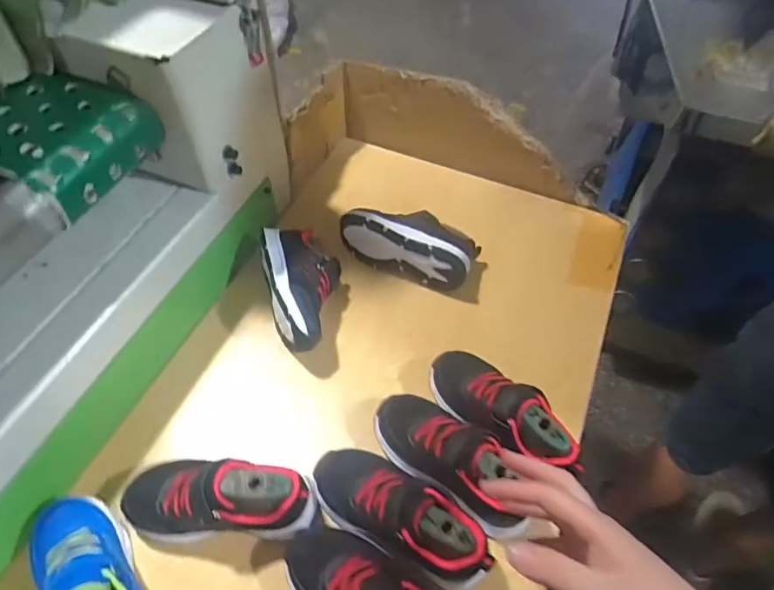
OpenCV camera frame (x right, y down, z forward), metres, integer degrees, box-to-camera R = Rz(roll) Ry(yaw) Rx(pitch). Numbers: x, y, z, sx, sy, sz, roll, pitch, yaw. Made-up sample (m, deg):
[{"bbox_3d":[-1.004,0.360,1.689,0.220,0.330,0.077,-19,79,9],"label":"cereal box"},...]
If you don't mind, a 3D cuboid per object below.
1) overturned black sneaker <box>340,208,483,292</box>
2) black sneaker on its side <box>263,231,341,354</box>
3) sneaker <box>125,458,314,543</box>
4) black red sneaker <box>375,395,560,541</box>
[{"bbox_3d":[0.030,-0.076,0.673,0.176,0.080,0.075,19,58,12],"label":"overturned black sneaker"},{"bbox_3d":[-0.104,-0.014,0.629,0.095,0.071,0.179,-11,57,-8],"label":"black sneaker on its side"},{"bbox_3d":[-0.157,0.190,0.478,0.168,0.086,0.068,0,56,-1],"label":"sneaker"},{"bbox_3d":[0.072,0.162,0.496,0.192,0.079,0.069,39,64,23],"label":"black red sneaker"}]

